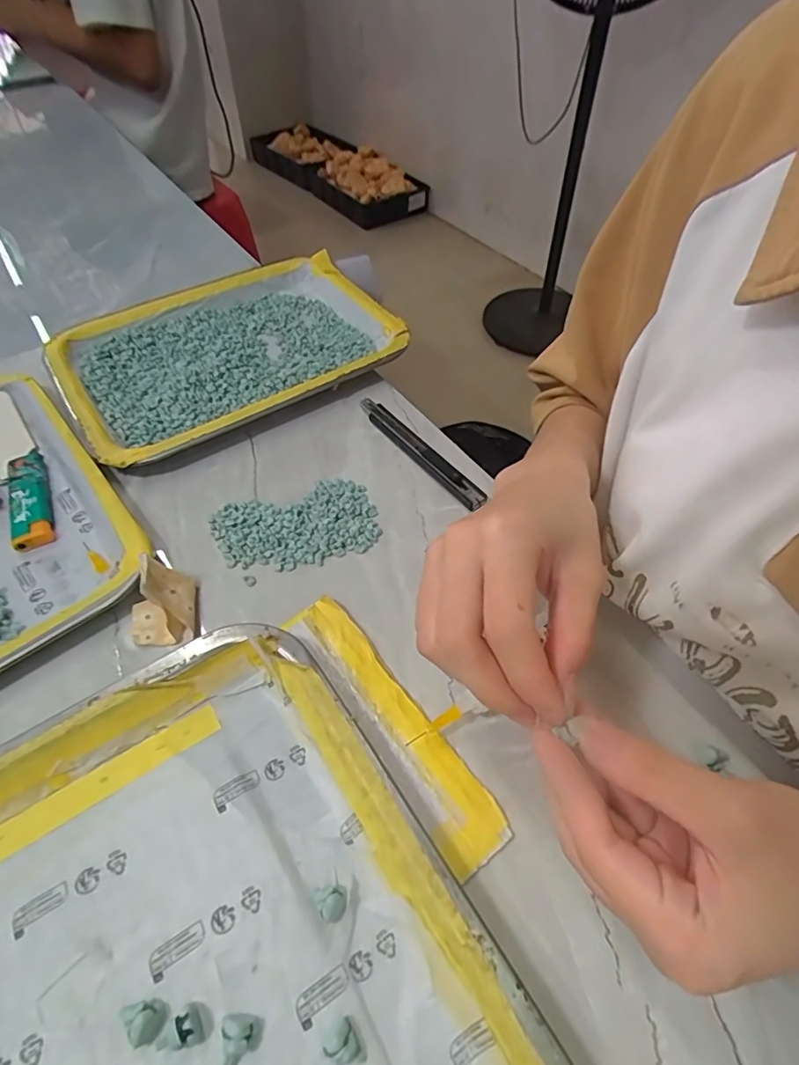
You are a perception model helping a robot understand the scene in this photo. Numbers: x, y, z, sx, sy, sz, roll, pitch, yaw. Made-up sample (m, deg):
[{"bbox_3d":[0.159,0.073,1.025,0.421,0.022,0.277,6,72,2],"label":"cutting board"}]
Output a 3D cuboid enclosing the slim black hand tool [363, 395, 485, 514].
[{"bbox_3d":[0.012,-0.061,0.390,0.016,0.011,0.129,-29,58,-21],"label":"slim black hand tool"}]

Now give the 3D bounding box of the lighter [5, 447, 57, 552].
[{"bbox_3d":[-0.247,-0.025,0.367,0.024,0.009,0.086,-24,56,-17],"label":"lighter"}]

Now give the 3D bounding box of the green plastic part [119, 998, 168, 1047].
[{"bbox_3d":[-0.096,0.182,0.204,0.016,0.010,0.012,-11,53,-9],"label":"green plastic part"}]

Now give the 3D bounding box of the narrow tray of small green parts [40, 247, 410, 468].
[{"bbox_3d":[-0.138,-0.156,0.454,0.262,0.021,0.188,-29,56,-23],"label":"narrow tray of small green parts"}]

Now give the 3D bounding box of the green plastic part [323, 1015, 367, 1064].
[{"bbox_3d":[-0.021,0.187,0.200,0.012,0.010,0.014,-27,57,-19],"label":"green plastic part"}]

